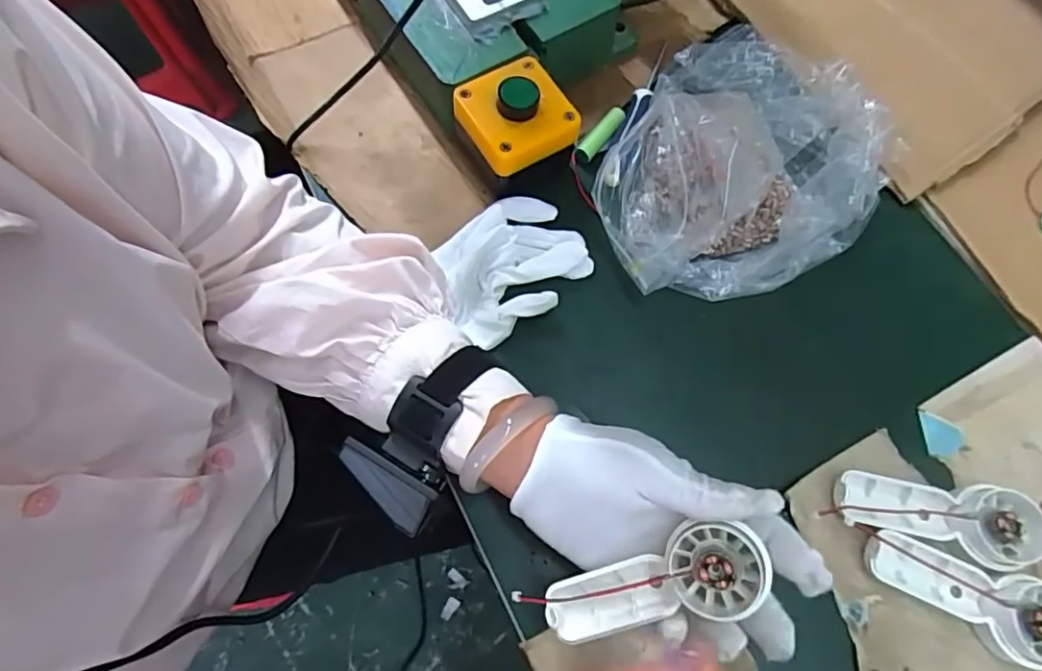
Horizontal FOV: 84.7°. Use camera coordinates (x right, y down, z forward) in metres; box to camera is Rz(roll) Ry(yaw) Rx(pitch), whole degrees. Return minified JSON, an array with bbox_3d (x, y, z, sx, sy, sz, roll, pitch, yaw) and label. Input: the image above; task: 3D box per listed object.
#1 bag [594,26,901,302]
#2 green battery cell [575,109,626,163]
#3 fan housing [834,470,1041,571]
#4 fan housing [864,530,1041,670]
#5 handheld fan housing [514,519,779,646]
[{"bbox_3d":[0.155,-0.116,0.402,0.176,0.059,0.221,32,73,10],"label":"bag"},{"bbox_3d":[0.062,-0.156,0.441,0.012,0.015,0.054,36,74,11],"label":"green battery cell"},{"bbox_3d":[0.247,0.109,0.340,0.113,0.024,0.044,8,70,2],"label":"fan housing"},{"bbox_3d":[0.254,0.149,0.326,0.108,0.025,0.044,22,72,7],"label":"fan housing"},{"bbox_3d":[0.060,0.128,0.285,0.119,0.023,0.038,-24,70,18],"label":"handheld fan housing"}]

